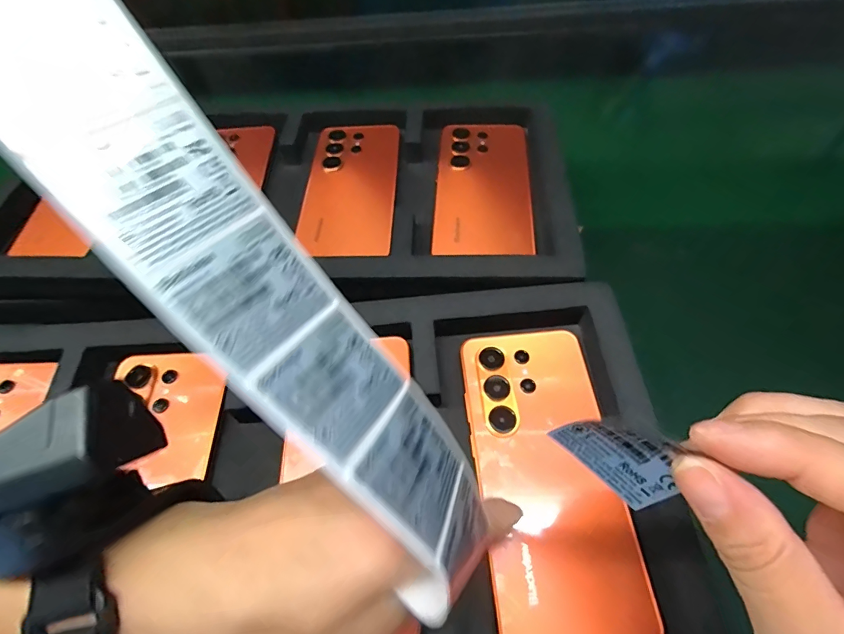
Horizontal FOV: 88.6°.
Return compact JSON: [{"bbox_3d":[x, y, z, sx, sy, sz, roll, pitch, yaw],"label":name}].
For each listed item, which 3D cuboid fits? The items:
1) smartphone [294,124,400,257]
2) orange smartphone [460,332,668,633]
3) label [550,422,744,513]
[{"bbox_3d":[-0.061,-0.113,0.374,0.073,0.010,0.157,6,59,-7],"label":"smartphone"},{"bbox_3d":[0.071,0.085,0.244,0.079,0.010,0.165,-6,58,0],"label":"orange smartphone"},{"bbox_3d":[0.062,0.042,0.133,0.038,0.026,0.010,41,34,-7],"label":"label"}]

